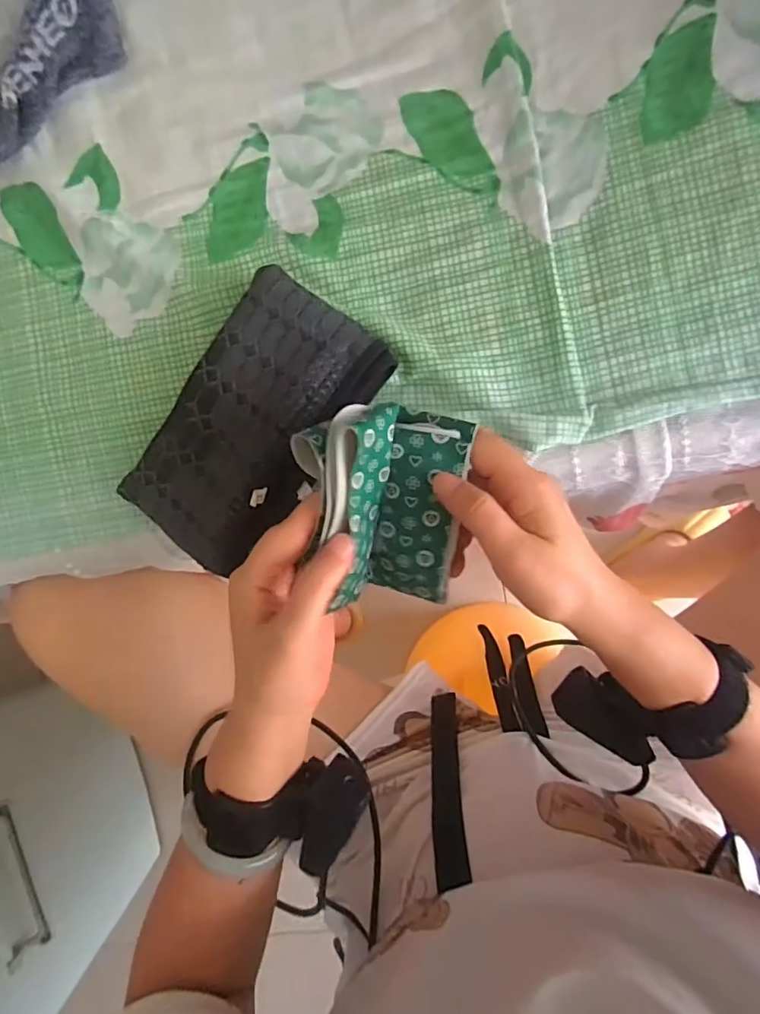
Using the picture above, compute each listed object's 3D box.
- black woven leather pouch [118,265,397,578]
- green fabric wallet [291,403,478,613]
[{"bbox_3d":[-0.081,-0.051,0.348,0.104,0.042,0.180,35,95,6],"label":"black woven leather pouch"},{"bbox_3d":[-0.001,0.004,0.282,0.074,0.059,0.110,12,111,20],"label":"green fabric wallet"}]

